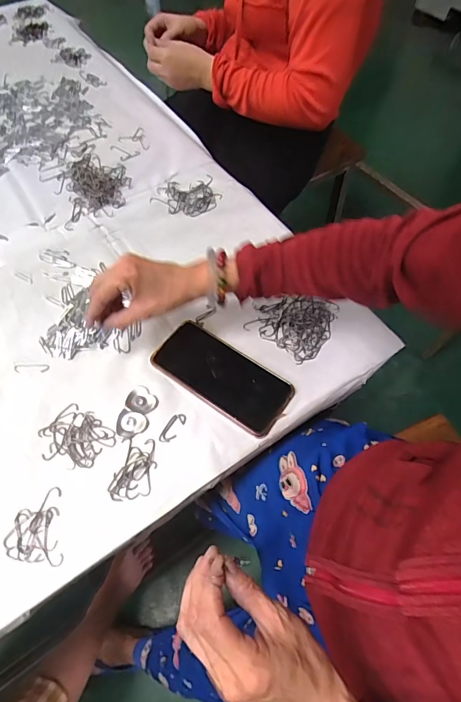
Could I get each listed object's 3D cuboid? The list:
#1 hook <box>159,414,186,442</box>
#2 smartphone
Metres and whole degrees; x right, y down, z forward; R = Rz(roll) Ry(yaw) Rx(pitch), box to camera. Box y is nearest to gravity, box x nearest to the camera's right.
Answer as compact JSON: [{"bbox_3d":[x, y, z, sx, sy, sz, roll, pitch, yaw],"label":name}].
[{"bbox_3d":[-0.067,0.089,0.457,0.016,0.004,0.038,29,64,12],"label":"hook"},{"bbox_3d":[-0.010,0.030,0.490,0.170,0.011,0.083,33,65,14],"label":"smartphone"}]

